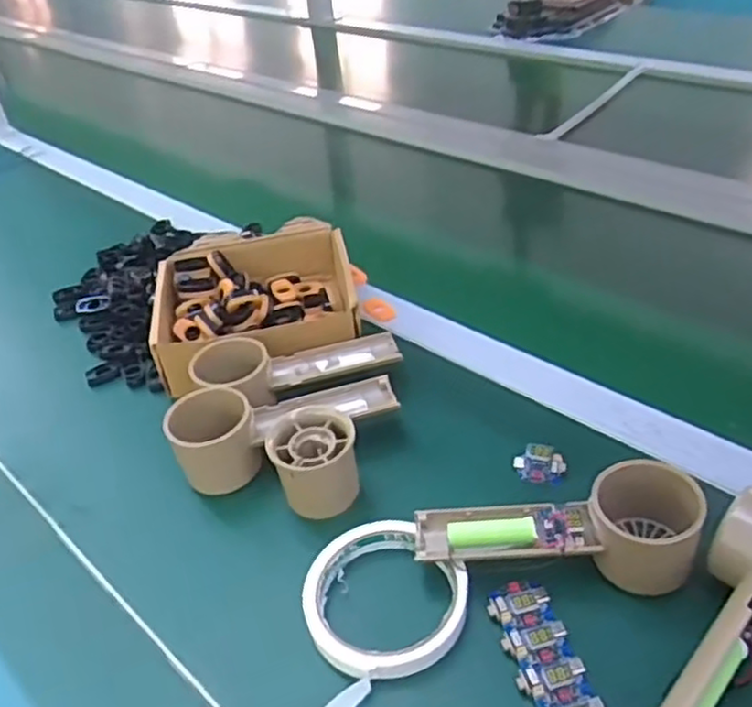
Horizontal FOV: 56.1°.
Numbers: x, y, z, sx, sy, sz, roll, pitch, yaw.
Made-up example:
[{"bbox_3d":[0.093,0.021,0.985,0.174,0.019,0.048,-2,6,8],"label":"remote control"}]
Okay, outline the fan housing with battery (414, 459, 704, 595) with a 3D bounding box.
[{"bbox_3d":[0.104,0.097,0.416,0.159,0.056,0.056,2,39,10],"label":"fan housing with battery"}]

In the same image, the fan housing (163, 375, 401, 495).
[{"bbox_3d":[-0.063,0.049,0.504,0.158,0.058,0.044,-14,39,-9],"label":"fan housing"}]

